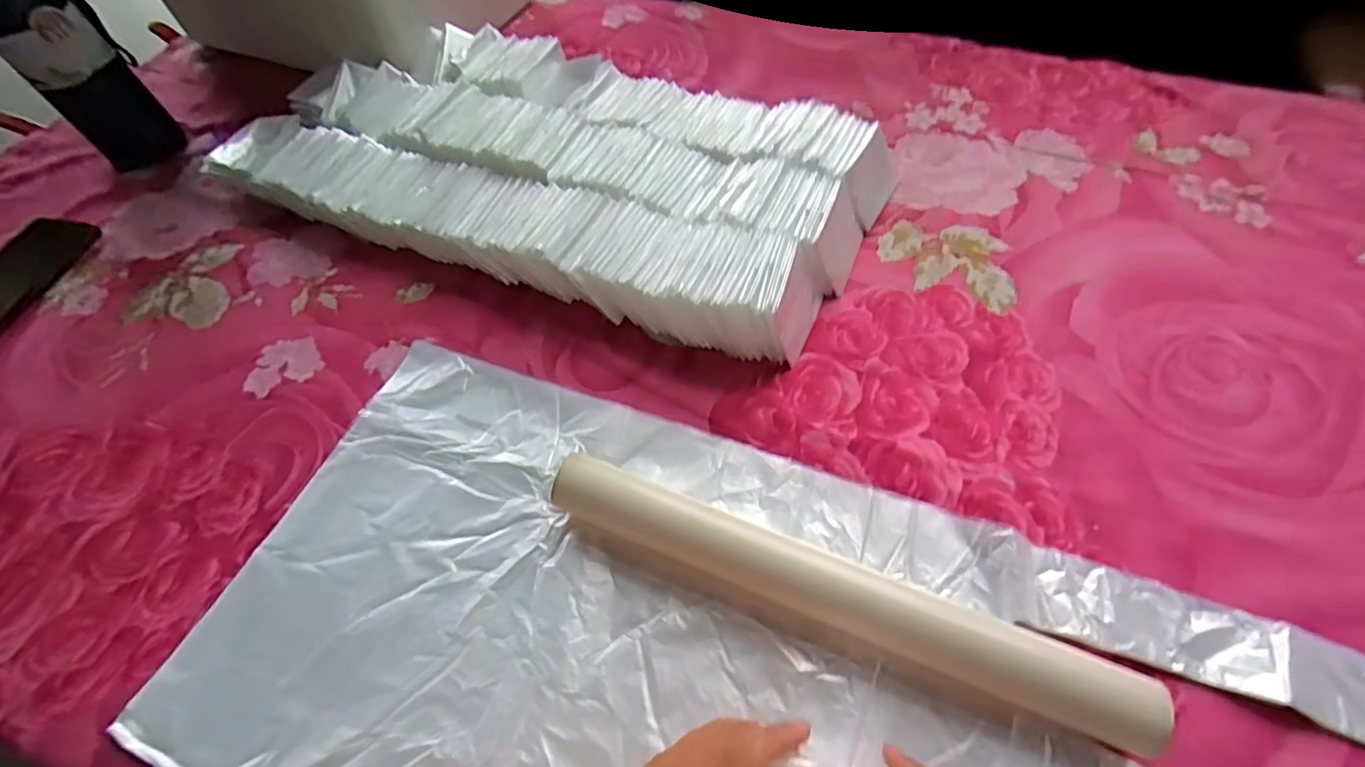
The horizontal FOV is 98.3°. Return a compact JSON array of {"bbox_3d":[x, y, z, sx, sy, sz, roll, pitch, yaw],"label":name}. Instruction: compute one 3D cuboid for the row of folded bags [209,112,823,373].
[{"bbox_3d":[-0.176,-0.145,0.540,0.601,0.055,0.102,18,61,14],"label":"row of folded bags"}]

